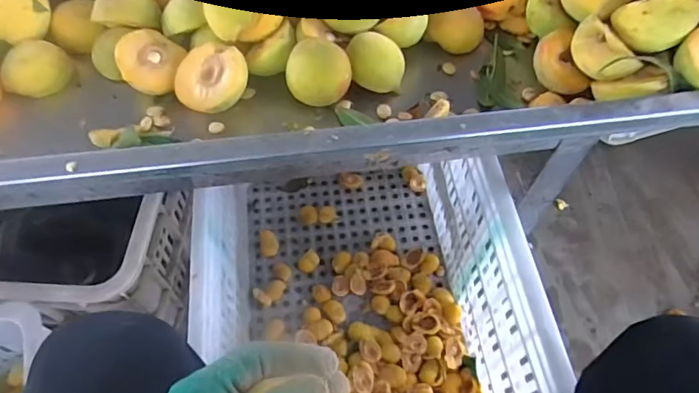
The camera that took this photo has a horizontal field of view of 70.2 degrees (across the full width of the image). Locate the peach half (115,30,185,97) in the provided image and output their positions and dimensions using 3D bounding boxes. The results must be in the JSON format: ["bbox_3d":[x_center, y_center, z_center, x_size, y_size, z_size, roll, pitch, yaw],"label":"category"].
[{"bbox_3d":[-0.189,-0.125,0.469,0.056,0.030,0.058,27,74,-18],"label":"peach half"}]

